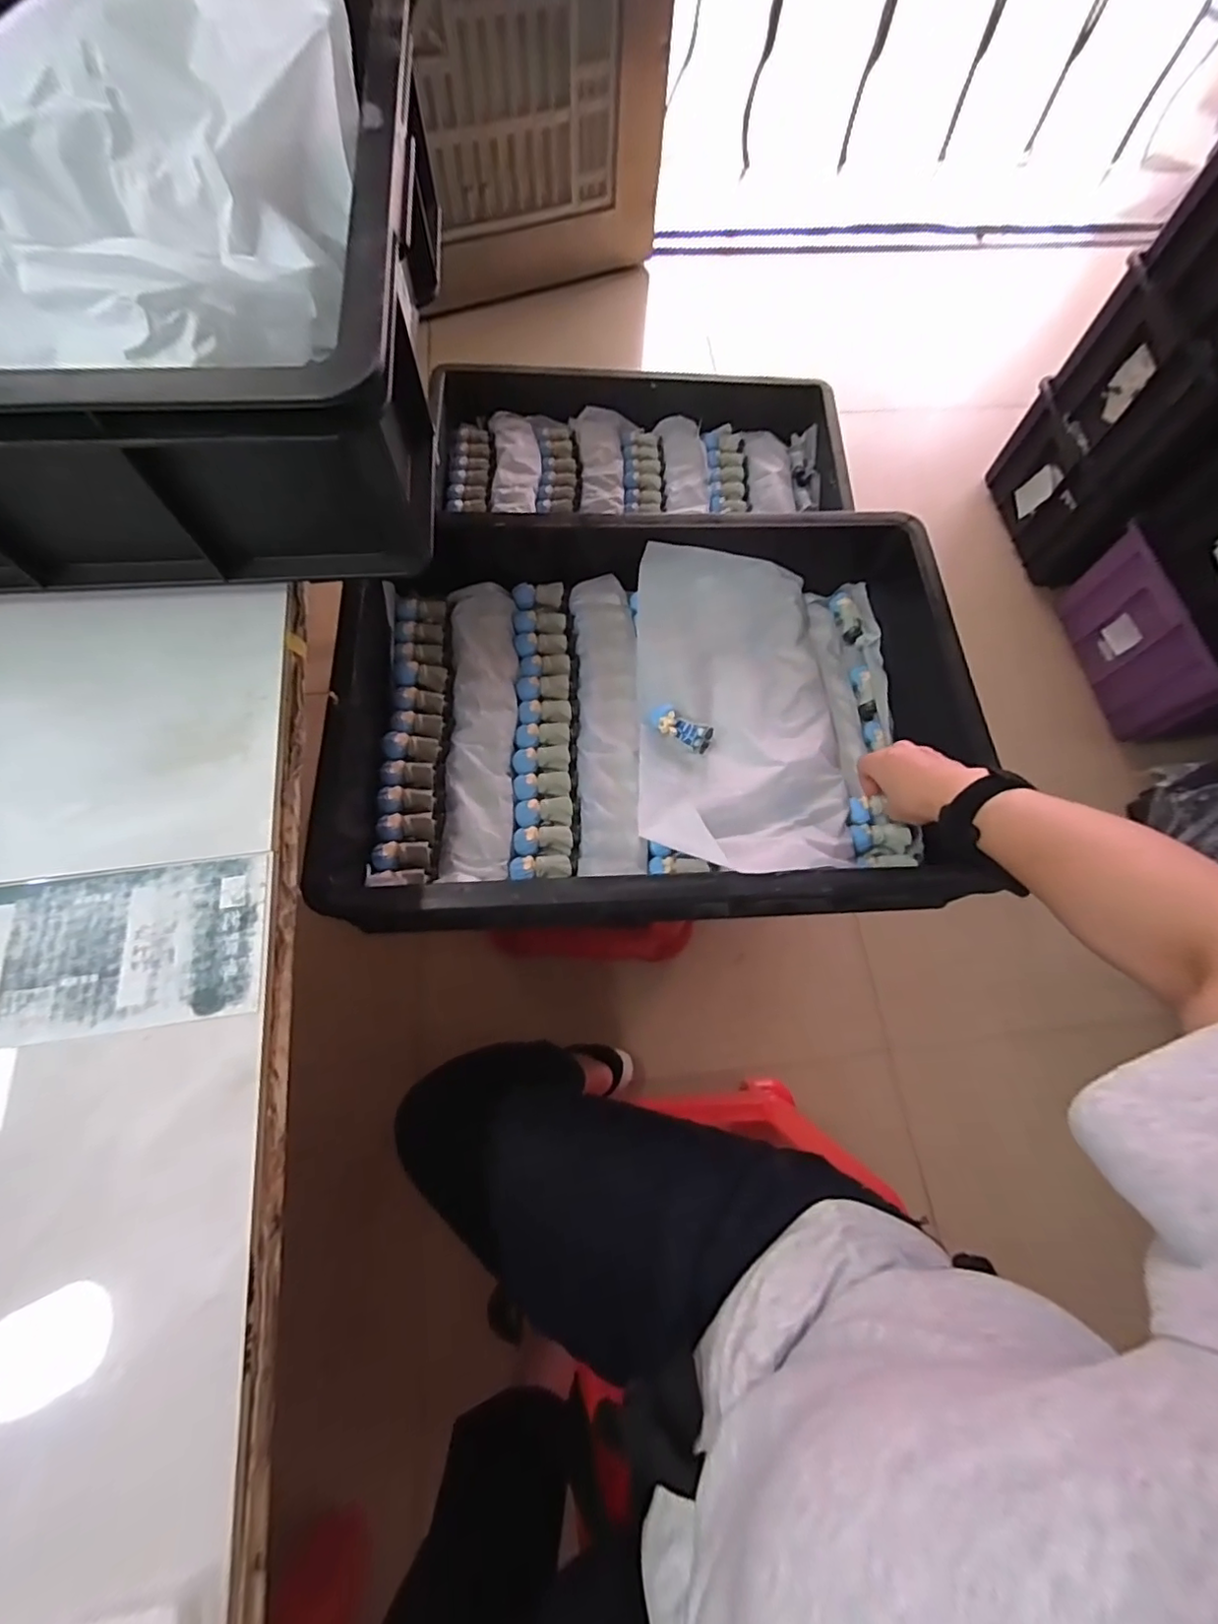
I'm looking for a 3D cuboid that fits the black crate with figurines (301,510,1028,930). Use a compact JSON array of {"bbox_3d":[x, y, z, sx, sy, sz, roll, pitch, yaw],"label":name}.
[{"bbox_3d":[0.046,-0.104,0.567,0.575,0.109,0.400,-2,70,-3],"label":"black crate with figurines"}]

